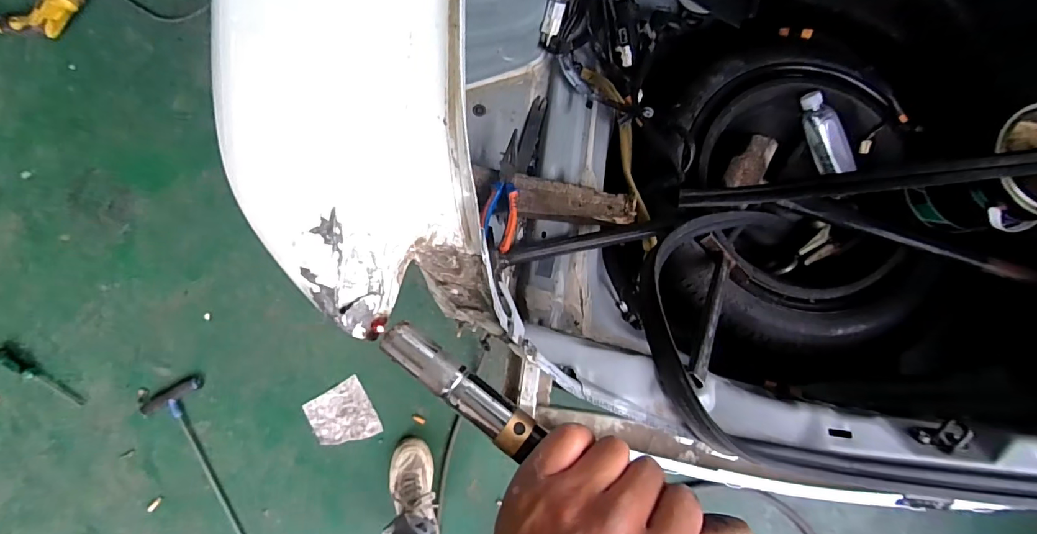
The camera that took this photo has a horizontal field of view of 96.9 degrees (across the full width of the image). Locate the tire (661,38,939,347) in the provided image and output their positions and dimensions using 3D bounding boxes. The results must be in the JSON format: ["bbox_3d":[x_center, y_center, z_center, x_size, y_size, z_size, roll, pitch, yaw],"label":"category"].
[{"bbox_3d":[0.448,-0.125,0.783,0.482,0.158,0.540,-13,83,-4],"label":"tire"}]

